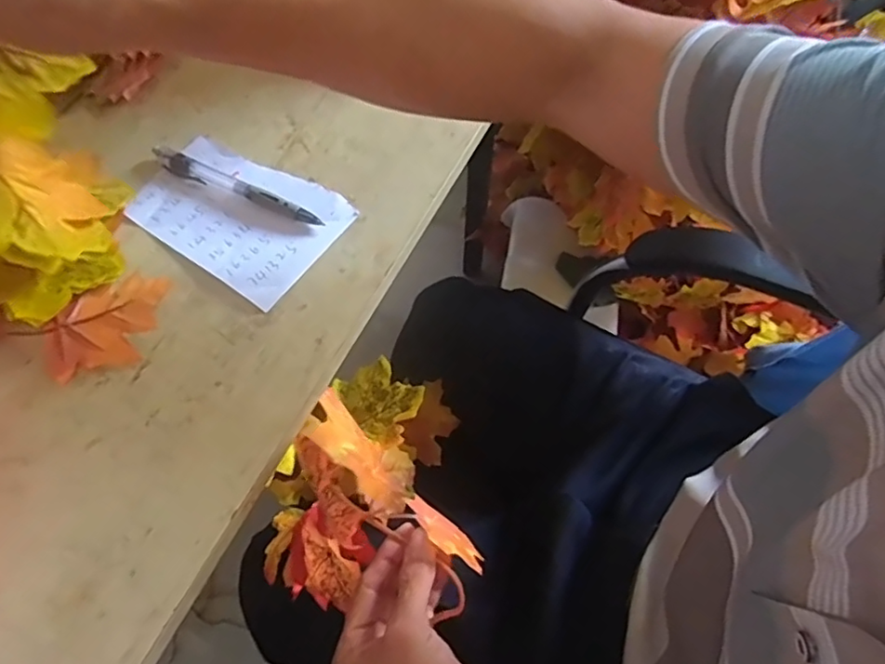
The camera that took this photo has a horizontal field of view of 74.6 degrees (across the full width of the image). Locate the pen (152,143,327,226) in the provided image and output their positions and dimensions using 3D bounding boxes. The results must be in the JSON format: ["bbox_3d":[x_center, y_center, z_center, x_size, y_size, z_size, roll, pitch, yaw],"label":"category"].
[{"bbox_3d":[-0.139,-0.099,0.390,0.132,0.013,0.014,23,68,11],"label":"pen"}]

